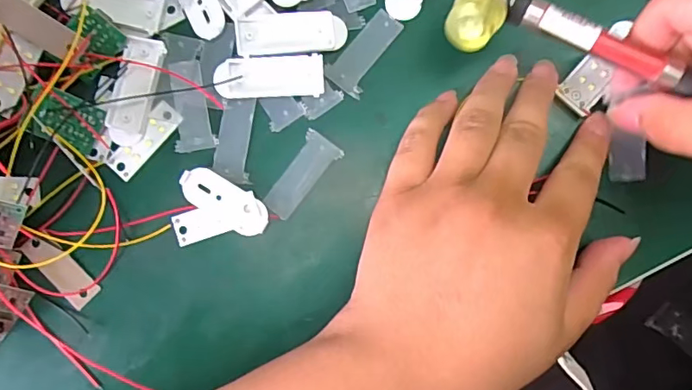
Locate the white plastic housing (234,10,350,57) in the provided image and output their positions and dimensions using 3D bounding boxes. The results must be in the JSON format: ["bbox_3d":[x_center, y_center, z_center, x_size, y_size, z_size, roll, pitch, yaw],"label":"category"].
[{"bbox_3d":[-0.029,-0.086,0.279,0.056,0.007,0.023,-8,85,1],"label":"white plastic housing"}]

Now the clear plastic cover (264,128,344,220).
[{"bbox_3d":[-0.024,-0.011,0.279,0.020,0.004,0.047,37,87,4],"label":"clear plastic cover"}]

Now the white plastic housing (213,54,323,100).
[{"bbox_3d":[-0.040,-0.063,0.280,0.056,0.007,0.021,-2,85,1],"label":"white plastic housing"}]

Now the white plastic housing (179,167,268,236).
[{"bbox_3d":[-0.063,0.003,0.277,0.049,0.004,0.020,32,87,3],"label":"white plastic housing"}]

